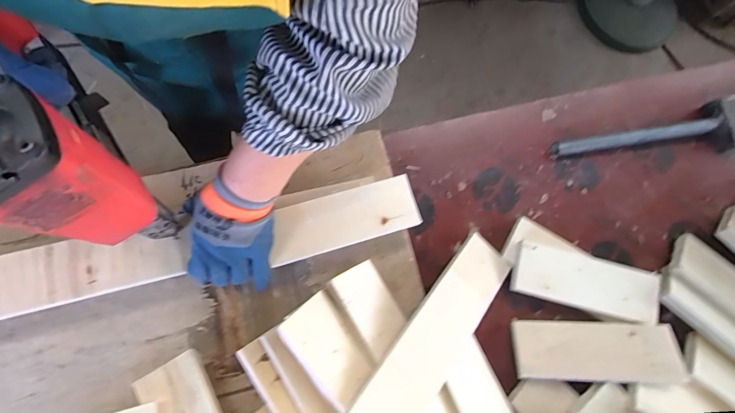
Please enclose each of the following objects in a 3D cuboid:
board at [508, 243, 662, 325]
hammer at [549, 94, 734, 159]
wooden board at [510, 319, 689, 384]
[{"bbox_3d":[0.294,0.104,0.495,0.189,0.024,0.069,16,75,-3],"label":"board"},{"bbox_3d":[0.435,-0.100,0.561,0.298,0.046,0.081,-11,77,-8],"label":"hammer"},{"bbox_3d":[0.297,0.186,0.479,0.198,0.013,0.080,0,59,1],"label":"wooden board"}]

